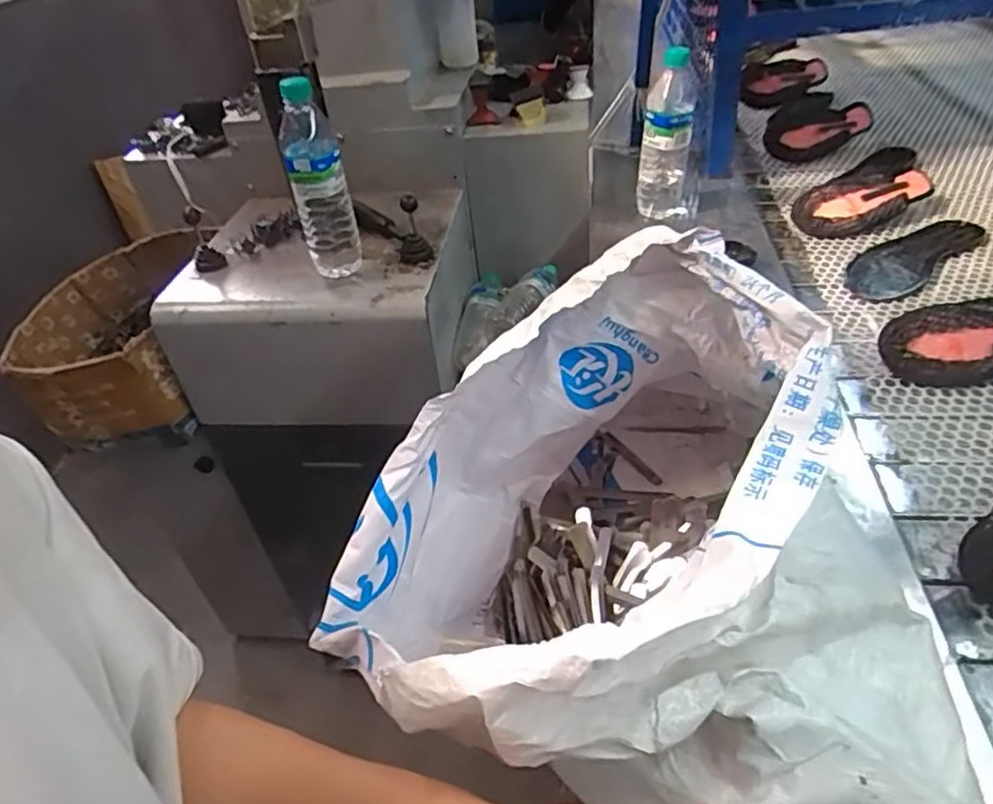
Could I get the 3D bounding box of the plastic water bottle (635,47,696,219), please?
[{"bbox_3d":[0.239,-0.362,0.942,0.072,0.233,0.062,7,43,16],"label":"plastic water bottle"}]

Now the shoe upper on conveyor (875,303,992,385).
[{"bbox_3d":[0.509,-0.062,0.672,0.214,0.057,0.060,-5,41,3],"label":"shoe upper on conveyor"}]

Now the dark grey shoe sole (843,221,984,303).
[{"bbox_3d":[0.540,-0.190,0.862,0.218,0.018,0.087,-29,45,-23],"label":"dark grey shoe sole"}]

